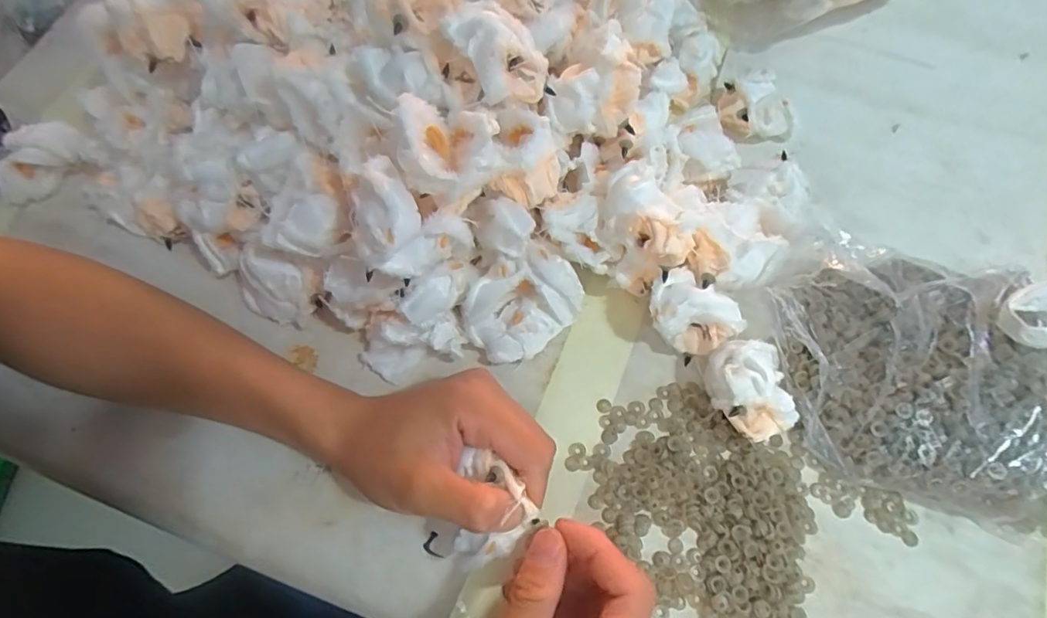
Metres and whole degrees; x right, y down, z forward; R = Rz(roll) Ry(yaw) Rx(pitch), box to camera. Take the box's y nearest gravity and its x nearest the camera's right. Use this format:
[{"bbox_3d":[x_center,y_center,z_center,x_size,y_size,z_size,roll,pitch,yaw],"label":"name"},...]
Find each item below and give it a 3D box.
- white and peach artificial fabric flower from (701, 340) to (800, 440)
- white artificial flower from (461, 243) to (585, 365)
[{"bbox_3d":[0.137,0.051,0.315,0.046,0.036,0.056,-8,70,-2],"label":"white and peach artificial fabric flower"},{"bbox_3d":[-0.001,-0.002,0.330,0.076,0.051,0.055,-35,73,-11],"label":"white artificial flower"}]

